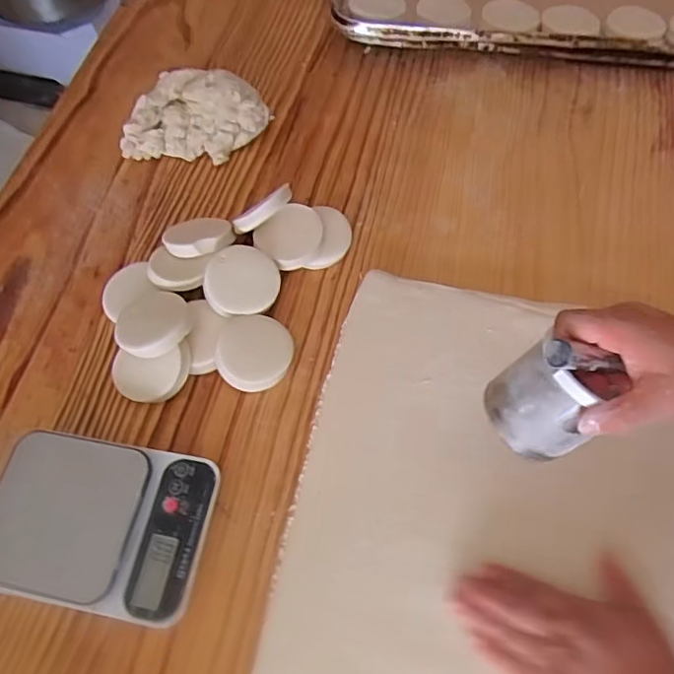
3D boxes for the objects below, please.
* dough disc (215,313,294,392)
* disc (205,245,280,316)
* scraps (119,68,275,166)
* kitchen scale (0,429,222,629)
[{"bbox_3d":[-0.081,0.015,0.558,0.071,0.011,0.076,7,69,-19],"label":"dough disc"},{"bbox_3d":[-0.096,-0.058,0.572,0.074,0.010,0.071,4,76,-17],"label":"disc"},{"bbox_3d":[-0.169,-0.268,0.679,0.165,0.057,0.097,3,64,3],"label":"scraps"},{"bbox_3d":[-0.200,0.157,0.477,0.175,0.043,0.138,8,65,5],"label":"kitchen scale"}]

